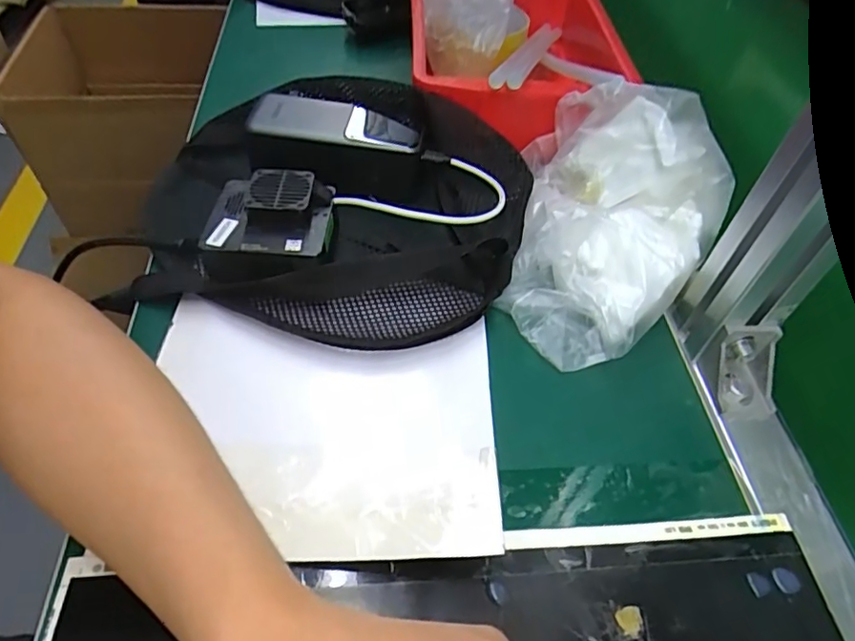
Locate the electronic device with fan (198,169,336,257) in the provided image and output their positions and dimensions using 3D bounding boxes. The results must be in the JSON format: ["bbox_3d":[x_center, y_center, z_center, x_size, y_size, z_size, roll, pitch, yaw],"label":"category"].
[{"bbox_3d":[-0.102,-0.070,0.375,0.077,0.025,0.065,4,50,-3],"label":"electronic device with fan"}]

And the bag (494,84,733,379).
[{"bbox_3d":[0.123,-0.066,0.375,0.131,0.091,0.178,15,52,7],"label":"bag"}]

